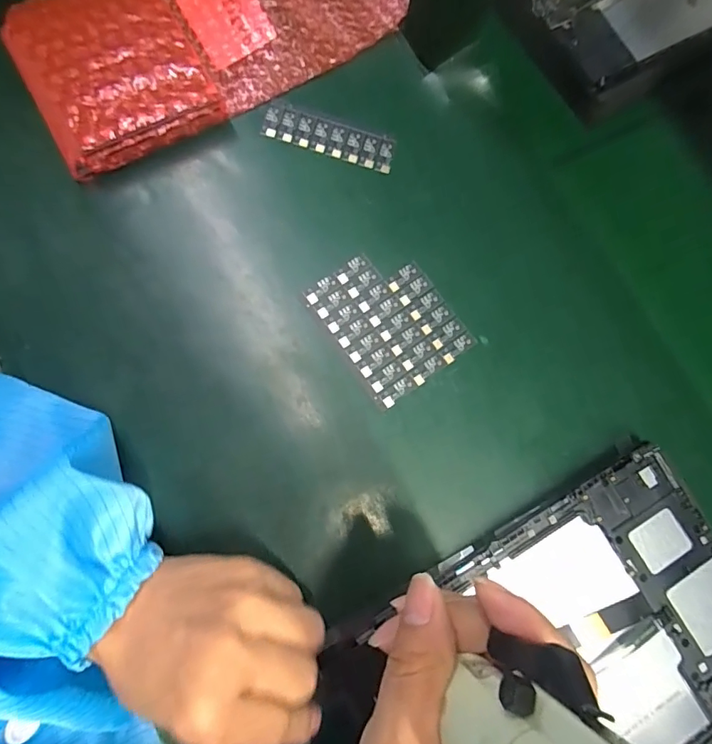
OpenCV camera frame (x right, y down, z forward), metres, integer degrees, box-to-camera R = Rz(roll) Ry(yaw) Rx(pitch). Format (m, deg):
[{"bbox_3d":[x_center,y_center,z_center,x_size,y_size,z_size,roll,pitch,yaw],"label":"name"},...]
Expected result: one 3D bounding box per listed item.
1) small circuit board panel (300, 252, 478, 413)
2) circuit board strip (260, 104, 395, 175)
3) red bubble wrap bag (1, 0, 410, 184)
[{"bbox_3d":[0.022,-0.035,0.309,0.075,0.004,0.092,-35,85,-11],"label":"small circuit board panel"},{"bbox_3d":[-0.019,-0.165,0.332,0.092,0.006,0.027,17,78,-2],"label":"circuit board strip"},{"bbox_3d":[-0.091,-0.244,0.329,0.272,0.028,0.119,-29,84,-10],"label":"red bubble wrap bag"}]

